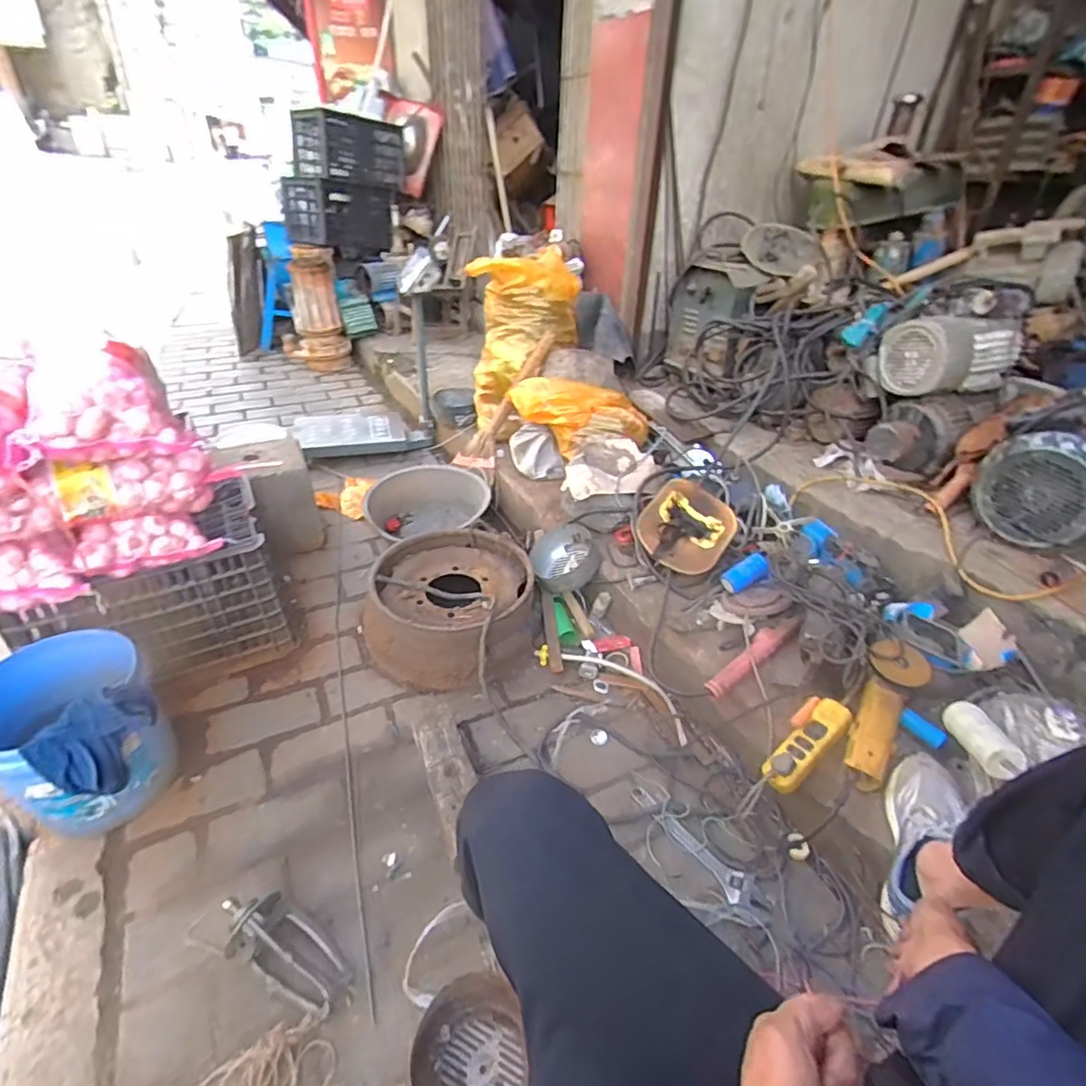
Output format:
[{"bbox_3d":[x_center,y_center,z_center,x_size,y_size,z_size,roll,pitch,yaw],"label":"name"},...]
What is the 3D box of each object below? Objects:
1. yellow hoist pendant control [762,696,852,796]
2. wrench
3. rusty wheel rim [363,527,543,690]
[{"bbox_3d":[0.465,0.350,1.006,0.195,0.039,0.068,-38,48,-19],"label":"yellow hoist pendant control"},{"bbox_3d":[0.267,0.529,1.003,0.052,0.013,0.271,-23,41,-33],"label":"wrench"},{"bbox_3d":[-0.220,0.140,1.404,0.403,0.136,0.407,-6,35,-13],"label":"rusty wheel rim"}]

